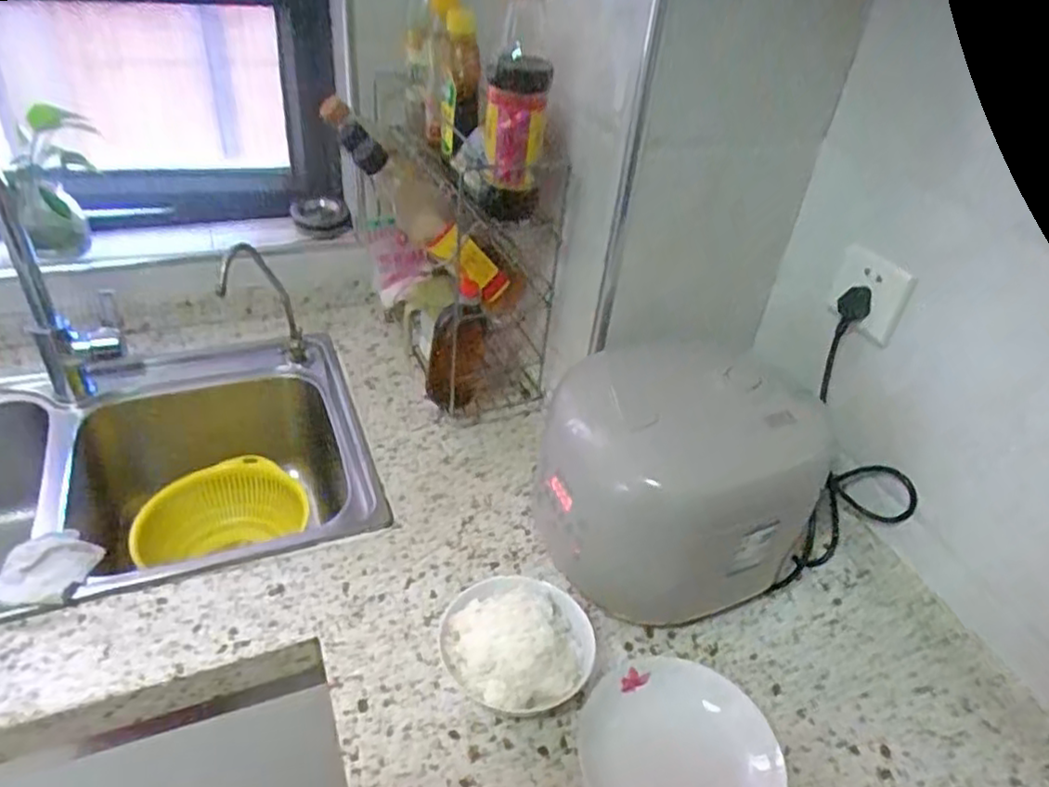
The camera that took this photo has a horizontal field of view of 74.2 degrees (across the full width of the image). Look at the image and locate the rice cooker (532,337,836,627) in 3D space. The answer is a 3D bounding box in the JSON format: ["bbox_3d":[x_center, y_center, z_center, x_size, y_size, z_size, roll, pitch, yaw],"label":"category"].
[{"bbox_3d":[0.146,0.087,0.713,0.251,0.228,0.211,0,38,-9],"label":"rice cooker"}]

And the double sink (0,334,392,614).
[{"bbox_3d":[-0.578,0.175,0.832,0.751,0.249,0.383,-9,41,-16],"label":"double sink"}]

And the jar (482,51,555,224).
[{"bbox_3d":[-0.010,-0.256,0.713,0.061,0.167,0.067,5,38,-3],"label":"jar"}]

